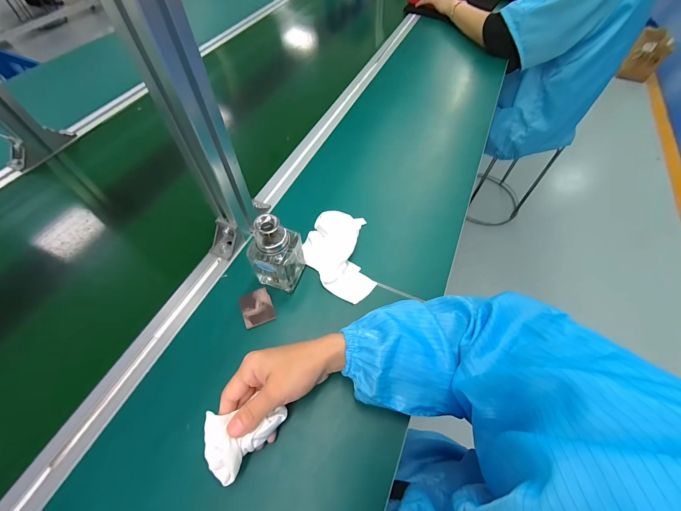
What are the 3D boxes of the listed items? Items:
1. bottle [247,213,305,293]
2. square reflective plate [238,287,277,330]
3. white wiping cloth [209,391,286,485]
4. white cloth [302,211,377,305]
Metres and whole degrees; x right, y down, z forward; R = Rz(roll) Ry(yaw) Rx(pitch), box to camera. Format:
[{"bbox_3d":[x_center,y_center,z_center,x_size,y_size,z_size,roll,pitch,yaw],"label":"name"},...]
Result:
[{"bbox_3d":[-0.080,-0.007,0.363,0.054,0.110,0.059,19,58,10],"label":"bottle"},{"bbox_3d":[-0.111,0.068,0.381,0.038,0.004,0.048,-19,60,-14],"label":"square reflective plate"},{"bbox_3d":[-0.086,0.171,0.276,0.069,0.021,0.059,-17,59,-10],"label":"white wiping cloth"},{"bbox_3d":[-0.004,-0.006,0.417,0.092,0.037,0.142,-6,57,-6],"label":"white cloth"}]

